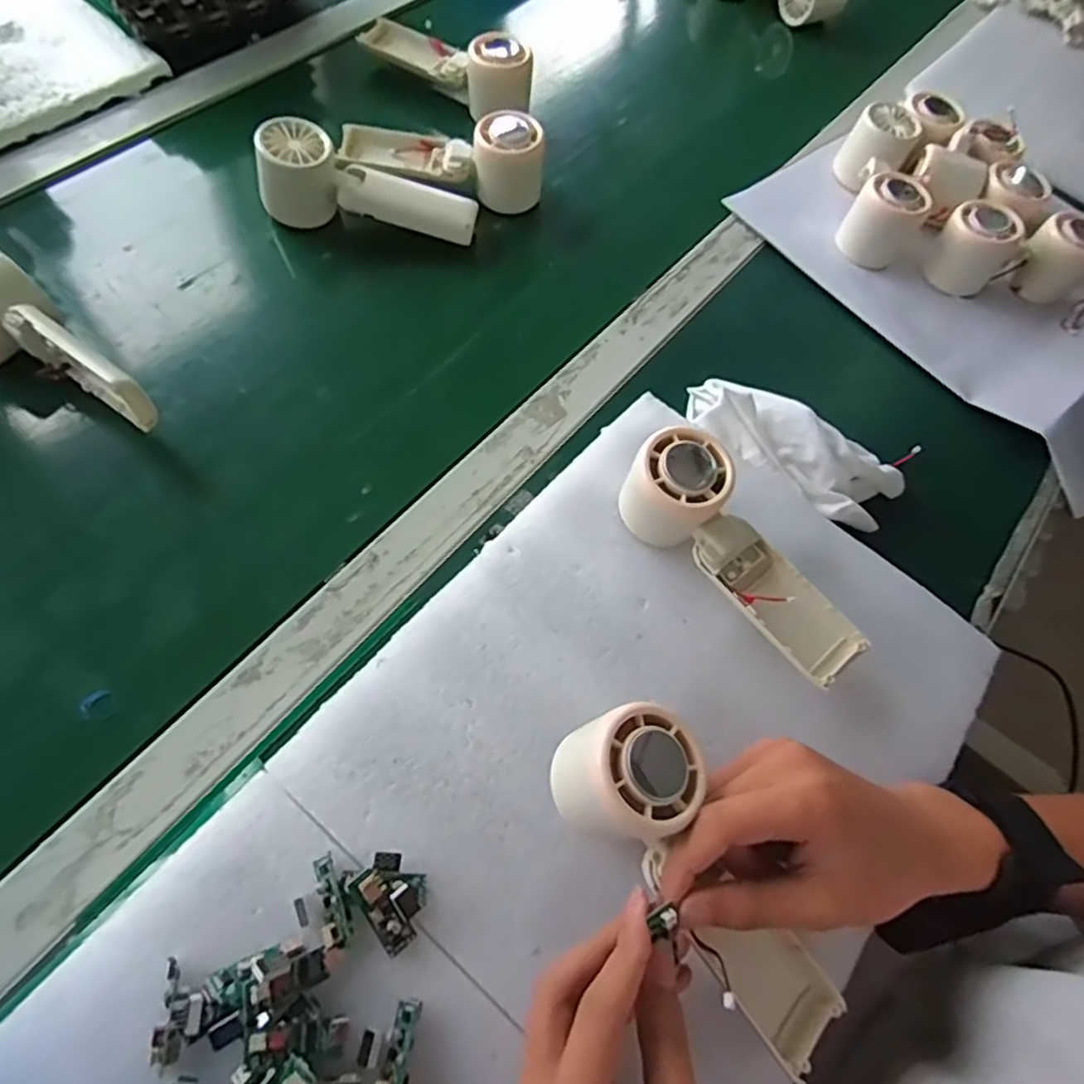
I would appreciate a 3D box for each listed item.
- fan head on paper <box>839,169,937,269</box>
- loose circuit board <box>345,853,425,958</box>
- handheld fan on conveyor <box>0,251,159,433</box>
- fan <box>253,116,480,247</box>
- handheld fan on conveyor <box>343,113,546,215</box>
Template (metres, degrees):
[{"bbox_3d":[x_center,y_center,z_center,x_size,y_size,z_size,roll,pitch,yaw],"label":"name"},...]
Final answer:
[{"bbox_3d":[0.288,-0.272,0.553,0.054,0.053,0.054,42,67,13],"label":"fan head on paper"},{"bbox_3d":[-0.066,0.157,0.289,0.027,0.017,0.036,-33,72,-21],"label":"loose circuit board"},{"bbox_3d":[-0.306,-0.110,0.404,0.141,0.061,0.057,41,66,13],"label":"handheld fan on conveyor"},{"bbox_3d":[-0.133,-0.267,0.511,0.164,0.061,0.049,12,60,-10],"label":"fan"},{"bbox_3d":[-0.082,-0.313,0.534,0.166,0.062,0.059,9,63,-4],"label":"handheld fan on conveyor"}]

